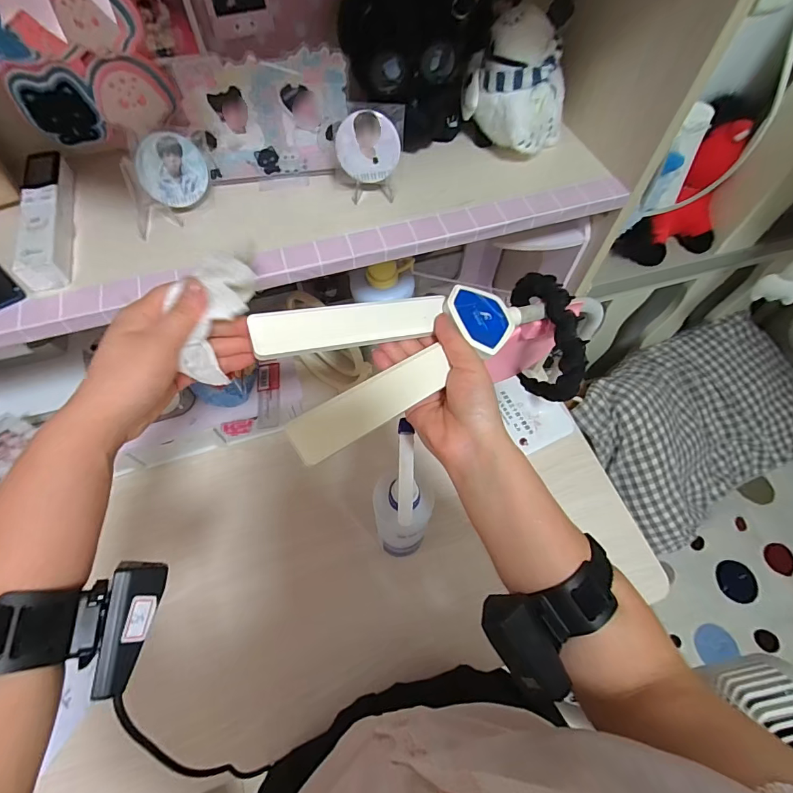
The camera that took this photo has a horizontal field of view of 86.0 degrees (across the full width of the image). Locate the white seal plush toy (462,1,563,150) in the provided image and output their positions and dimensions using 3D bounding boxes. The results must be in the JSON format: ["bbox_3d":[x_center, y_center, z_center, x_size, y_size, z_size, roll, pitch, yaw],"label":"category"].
[{"bbox_3d":[0.117,-0.300,0.405,0.091,0.090,0.062,40,68,18],"label":"white seal plush toy"}]

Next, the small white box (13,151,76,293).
[{"bbox_3d":[-0.303,-0.154,0.368,0.030,0.027,0.152,-16,63,-10],"label":"small white box"}]

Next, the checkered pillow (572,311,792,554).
[{"bbox_3d":[0.672,0.049,0.950,0.621,0.144,0.362,-27,93,-20],"label":"checkered pillow"}]

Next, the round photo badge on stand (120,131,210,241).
[{"bbox_3d":[-0.200,-0.187,0.368,0.074,0.062,0.032,-28,66,-16],"label":"round photo badge on stand"}]

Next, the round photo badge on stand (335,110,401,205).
[{"bbox_3d":[-0.025,-0.215,0.386,0.053,0.071,0.021,-6,62,-5],"label":"round photo badge on stand"}]

